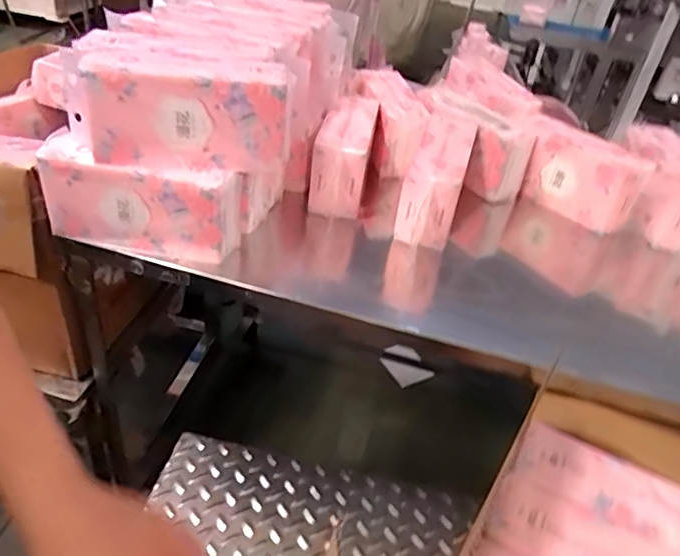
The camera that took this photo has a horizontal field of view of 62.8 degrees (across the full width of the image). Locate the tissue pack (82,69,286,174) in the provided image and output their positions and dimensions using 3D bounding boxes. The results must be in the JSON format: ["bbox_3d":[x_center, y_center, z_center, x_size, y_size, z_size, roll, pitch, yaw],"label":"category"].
[{"bbox_3d":[-0.197,-0.205,0.724,0.256,0.123,0.066,-4,38,-15],"label":"tissue pack"}]

